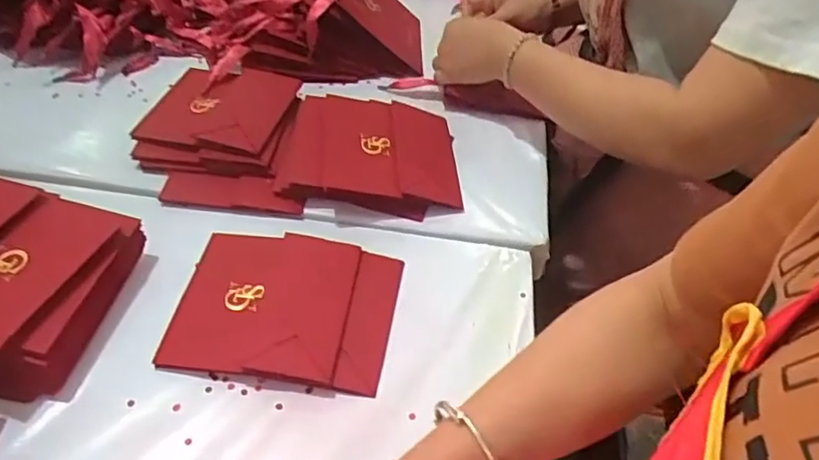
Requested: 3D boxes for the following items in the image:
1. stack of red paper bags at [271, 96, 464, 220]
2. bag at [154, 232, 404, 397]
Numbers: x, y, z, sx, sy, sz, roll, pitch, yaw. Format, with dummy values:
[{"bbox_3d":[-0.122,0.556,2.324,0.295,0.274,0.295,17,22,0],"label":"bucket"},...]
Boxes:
[{"bbox_3d":[-0.042,-0.085,0.624,0.185,0.043,0.162,5,47,-2],"label":"stack of red paper bags"},{"bbox_3d":[-0.101,0.061,0.503,0.175,0.019,0.137,7,47,0],"label":"bag"}]

